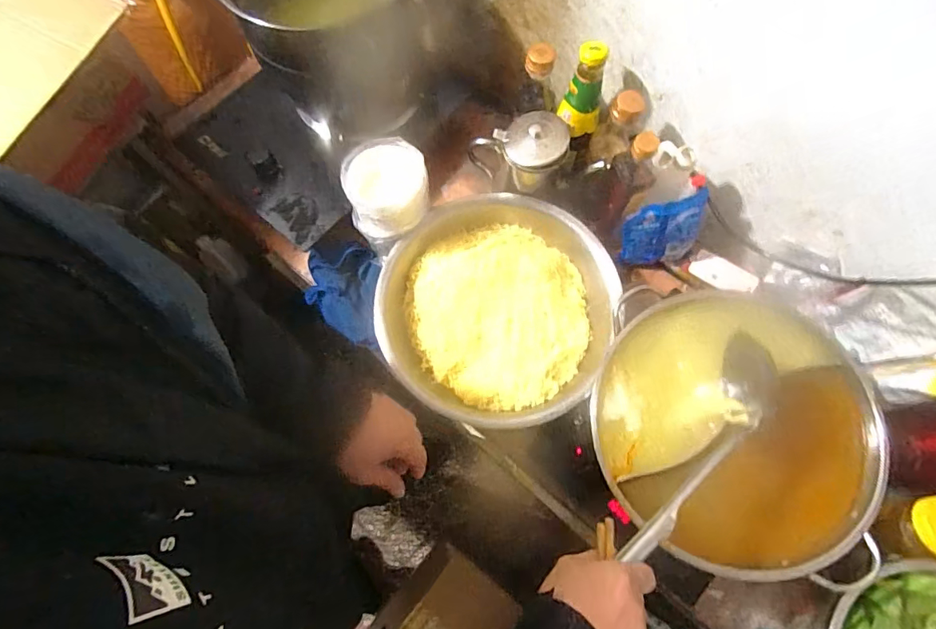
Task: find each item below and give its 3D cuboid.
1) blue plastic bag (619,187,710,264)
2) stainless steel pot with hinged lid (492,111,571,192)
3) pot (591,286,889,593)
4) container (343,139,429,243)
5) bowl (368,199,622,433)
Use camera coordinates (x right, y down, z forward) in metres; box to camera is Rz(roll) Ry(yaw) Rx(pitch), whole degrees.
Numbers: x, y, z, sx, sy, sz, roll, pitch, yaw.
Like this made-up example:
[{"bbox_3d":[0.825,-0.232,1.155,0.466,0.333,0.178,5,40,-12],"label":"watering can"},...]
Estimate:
[{"bbox_3d":[0.300,-0.125,0.753,0.122,0.146,0.048,-11,73,-2],"label":"blue plastic bag"},{"bbox_3d":[0.103,-0.251,0.743,0.104,0.083,0.097,-22,74,-6],"label":"stainless steel pot with hinged lid"},{"bbox_3d":[0.332,0.154,0.656,0.329,0.136,0.324,0,73,1],"label":"pot"},{"bbox_3d":[-0.123,-0.189,0.730,0.124,0.090,0.125,-8,73,-2],"label":"container"},{"bbox_3d":[0.041,-0.015,0.735,0.343,0.093,0.355,0,73,1],"label":"bowl"}]

